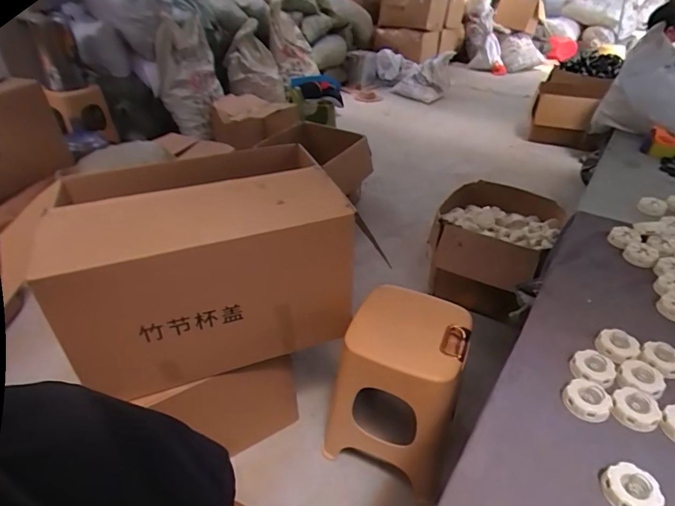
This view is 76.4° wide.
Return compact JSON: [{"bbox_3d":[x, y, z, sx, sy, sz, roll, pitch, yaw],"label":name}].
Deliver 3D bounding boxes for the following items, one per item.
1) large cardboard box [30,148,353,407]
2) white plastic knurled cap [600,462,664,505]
[{"bbox_3d":[-0.311,0.046,1.026,0.644,0.367,0.325,-14,39,-20],"label":"large cardboard box"},{"bbox_3d":[0.366,0.297,0.535,0.056,0.024,0.062,-22,42,-28],"label":"white plastic knurled cap"}]

